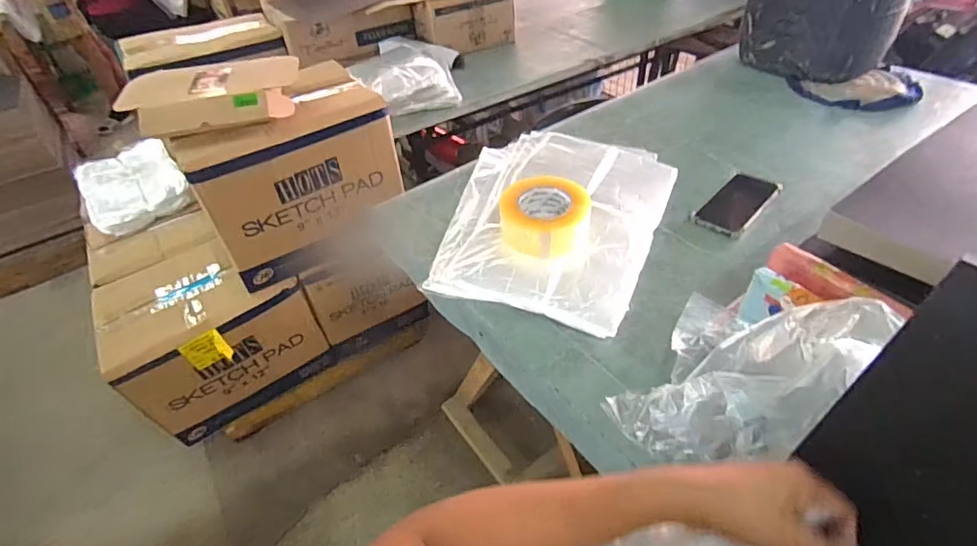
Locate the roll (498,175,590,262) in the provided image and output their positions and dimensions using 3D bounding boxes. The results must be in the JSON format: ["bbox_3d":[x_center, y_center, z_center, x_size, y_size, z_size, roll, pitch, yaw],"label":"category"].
[{"bbox_3d":[0.085,-0.086,0.744,0.133,0.055,0.134,-3,44,3],"label":"roll"}]

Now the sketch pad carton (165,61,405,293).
[{"bbox_3d":[-0.521,-0.256,1.364,0.495,0.422,0.301,-27,47,-21],"label":"sketch pad carton"}]

